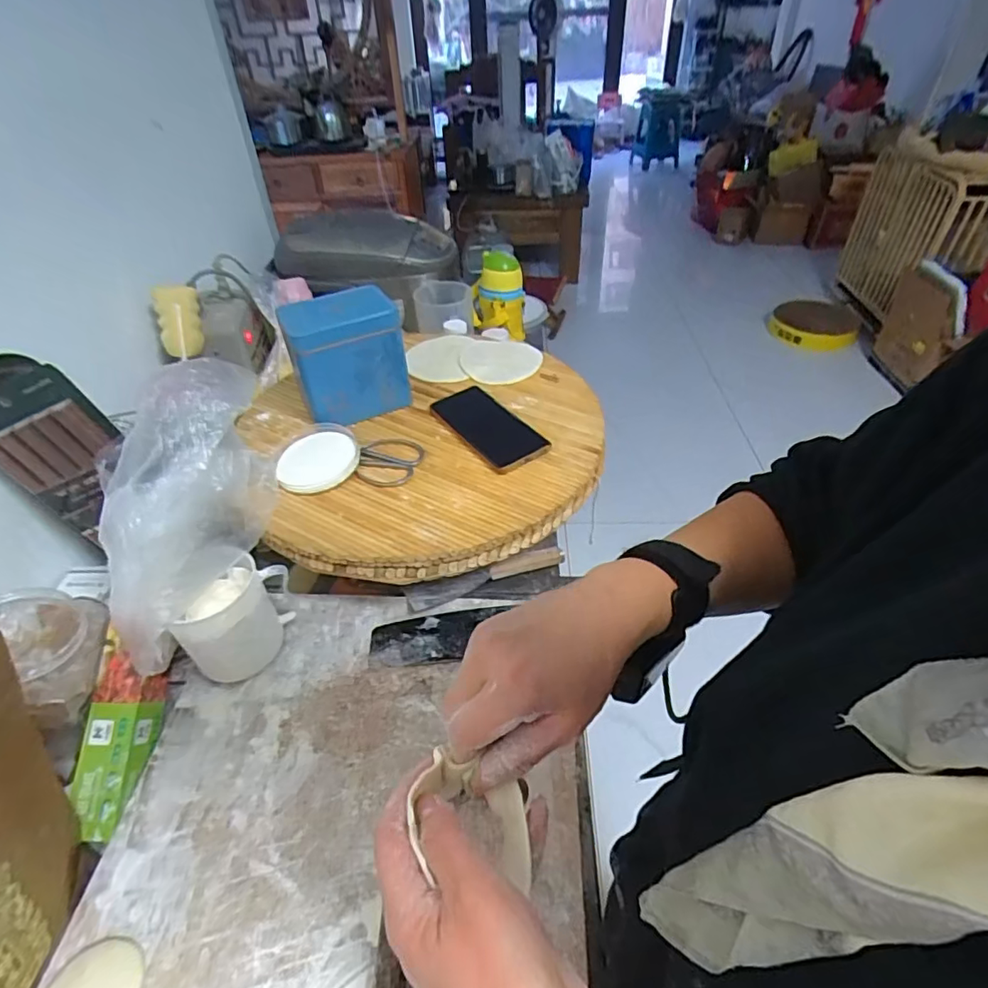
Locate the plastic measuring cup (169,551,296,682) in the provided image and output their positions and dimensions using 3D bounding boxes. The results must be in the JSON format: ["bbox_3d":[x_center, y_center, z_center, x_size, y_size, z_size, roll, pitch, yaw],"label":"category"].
[{"bbox_3d":[-0.253,0.121,0.560,0.102,0.097,0.084,-11,43,-9],"label":"plastic measuring cup"}]

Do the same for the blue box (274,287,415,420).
[{"bbox_3d":[-0.183,-0.170,0.702,0.132,0.135,0.084,-18,44,-17],"label":"blue box"}]

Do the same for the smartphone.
[{"bbox_3d":[-0.004,-0.084,0.686,0.085,0.008,0.163,-26,47,-23],"label":"smartphone"}]

